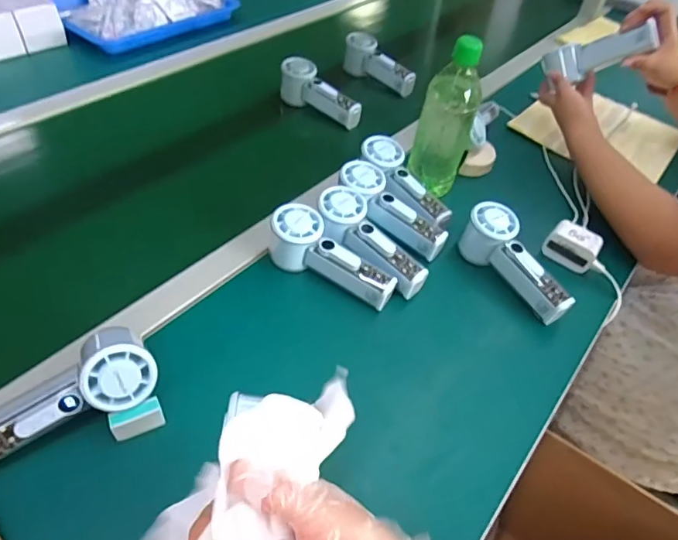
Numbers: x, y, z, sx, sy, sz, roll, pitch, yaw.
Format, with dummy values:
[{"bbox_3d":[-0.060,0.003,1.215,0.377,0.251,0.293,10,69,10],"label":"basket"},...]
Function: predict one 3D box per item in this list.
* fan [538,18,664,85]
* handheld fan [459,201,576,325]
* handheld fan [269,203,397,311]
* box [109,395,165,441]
[{"bbox_3d":[0.395,-0.328,0.744,0.148,0.049,0.033,-3,36,40],"label":"fan"},{"bbox_3d":[0.207,-0.006,0.580,0.051,0.064,0.158,-23,67,-24],"label":"handheld fan"},{"bbox_3d":[-0.011,-0.009,0.545,0.153,0.070,0.056,31,52,21],"label":"handheld fan"},{"bbox_3d":[-0.172,0.128,0.415,0.040,0.023,0.017,-19,52,-22],"label":"box"}]

